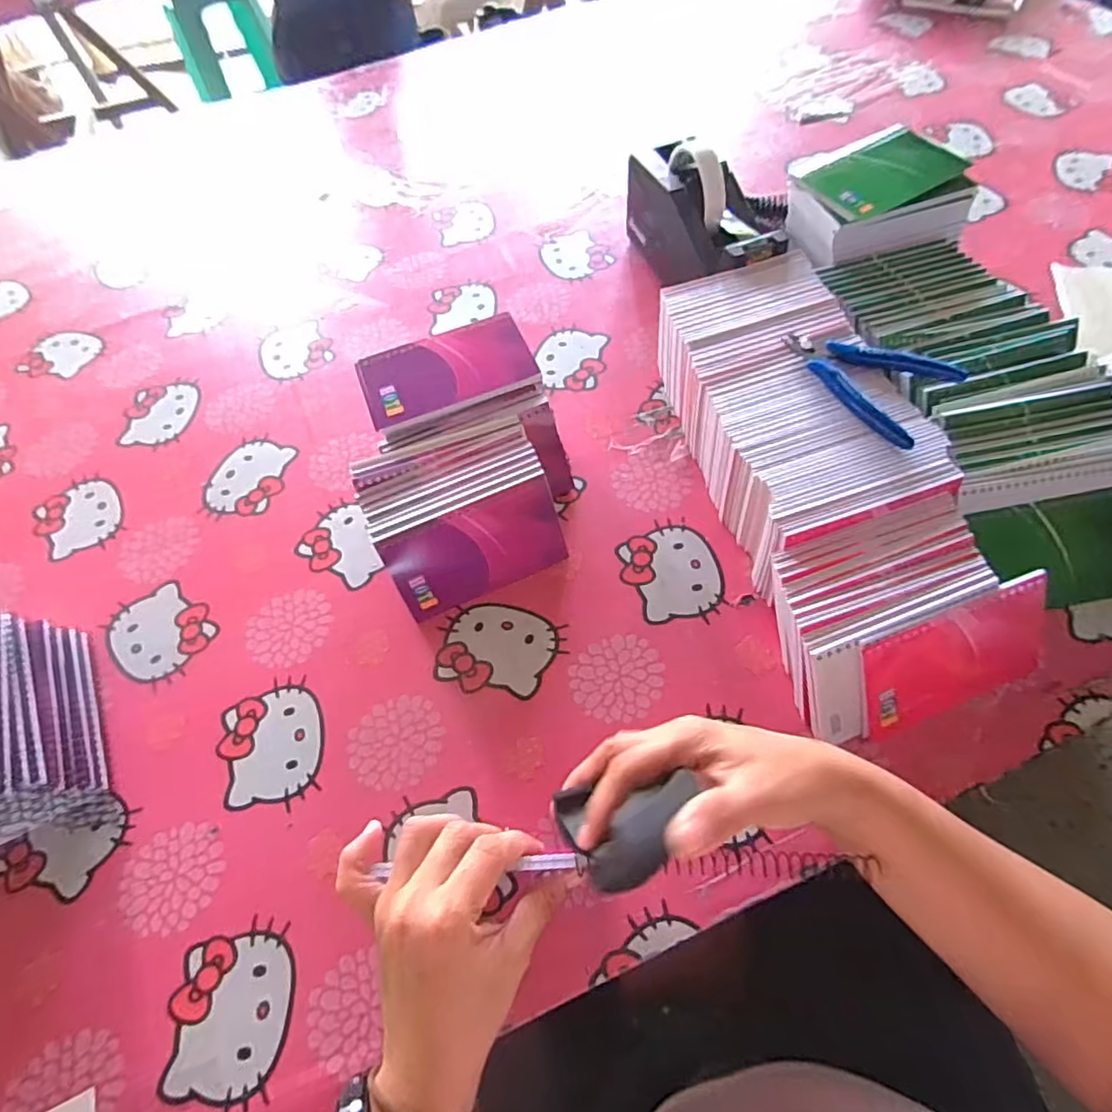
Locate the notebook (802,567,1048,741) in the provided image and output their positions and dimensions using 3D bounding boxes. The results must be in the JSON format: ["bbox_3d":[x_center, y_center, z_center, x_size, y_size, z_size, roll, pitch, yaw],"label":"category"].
[{"bbox_3d":[0.243,0.066,0.380,0.164,0.083,0.010,-19,21,-5],"label":"notebook"}]

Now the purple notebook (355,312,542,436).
[{"bbox_3d":[-0.086,-0.147,0.466,0.130,0.012,0.081,-21,62,-7],"label":"purple notebook"}]

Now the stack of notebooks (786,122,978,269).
[{"bbox_3d":[0.286,-0.322,0.532,0.135,0.050,0.106,-16,62,-5],"label":"stack of notebooks"}]

